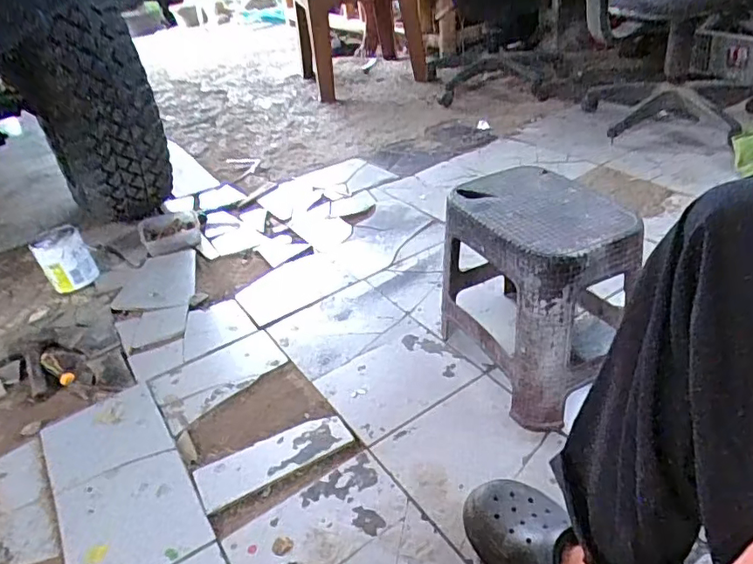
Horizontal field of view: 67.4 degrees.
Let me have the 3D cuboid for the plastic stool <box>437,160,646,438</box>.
[{"bbox_3d":[0.254,0.008,0.937,0.214,0.299,0.320,-18,36,-15],"label":"plastic stool"}]

